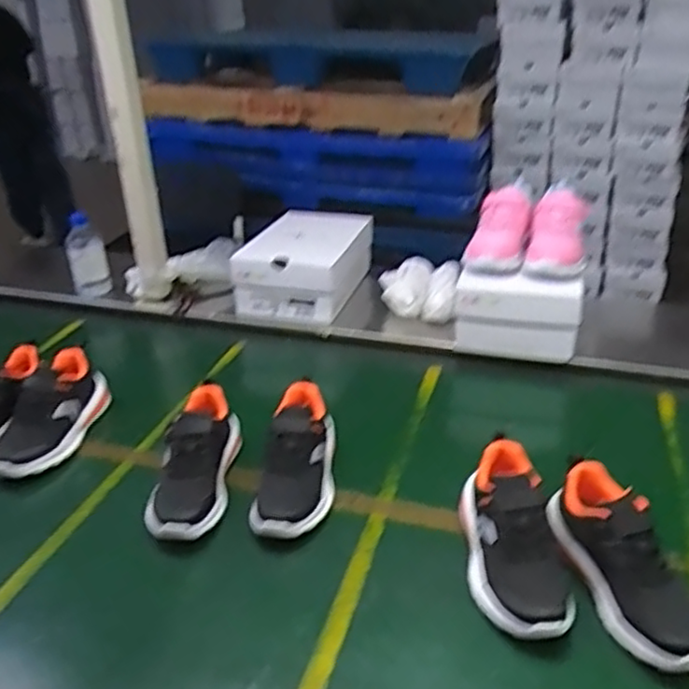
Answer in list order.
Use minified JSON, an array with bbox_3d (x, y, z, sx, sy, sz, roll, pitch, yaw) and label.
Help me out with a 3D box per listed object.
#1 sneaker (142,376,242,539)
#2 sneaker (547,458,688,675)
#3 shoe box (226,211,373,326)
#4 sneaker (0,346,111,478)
[{"bbox_3d":[-0.190,0.149,0.848,0.093,0.106,0.215,1,45,8],"label":"sneaker"},{"bbox_3d":[0.281,0.210,0.671,0.083,0.081,0.208,-5,25,-7],"label":"sneaker"},{"bbox_3d":[-0.071,-0.177,1.352,0.199,0.117,0.317,8,31,16],"label":"shoe box"},{"bbox_3d":[-0.416,0.100,0.949,0.086,0.110,0.212,1,30,4],"label":"sneaker"}]

